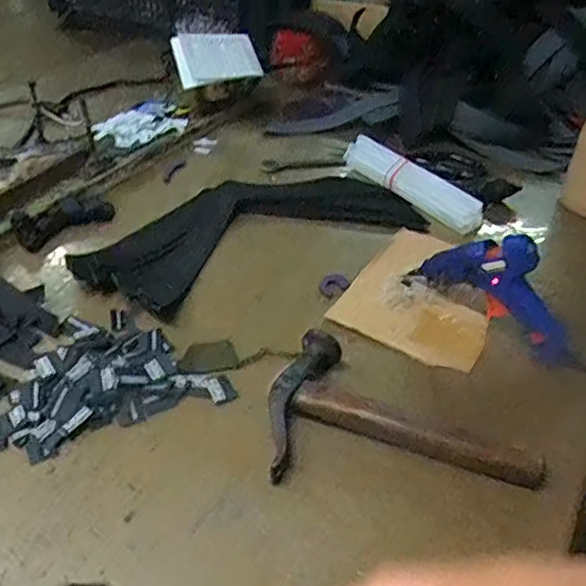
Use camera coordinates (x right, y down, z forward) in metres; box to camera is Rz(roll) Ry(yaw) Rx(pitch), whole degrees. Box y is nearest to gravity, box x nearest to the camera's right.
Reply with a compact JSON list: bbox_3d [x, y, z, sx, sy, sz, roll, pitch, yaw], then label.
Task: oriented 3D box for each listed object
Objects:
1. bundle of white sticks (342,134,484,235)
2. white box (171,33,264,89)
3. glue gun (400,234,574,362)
[{"bbox_3d":[0.131,-0.126,0.688,0.033,0.035,0.195,-26,48,-32],"label":"bundle of white sticks"},{"bbox_3d":[-0.094,-0.295,0.772,0.106,0.020,0.066,-14,78,-22],"label":"white box"},{"bbox_3d":[0.162,-0.008,0.500,0.150,0.089,0.025,30,46,28],"label":"glue gun"}]

